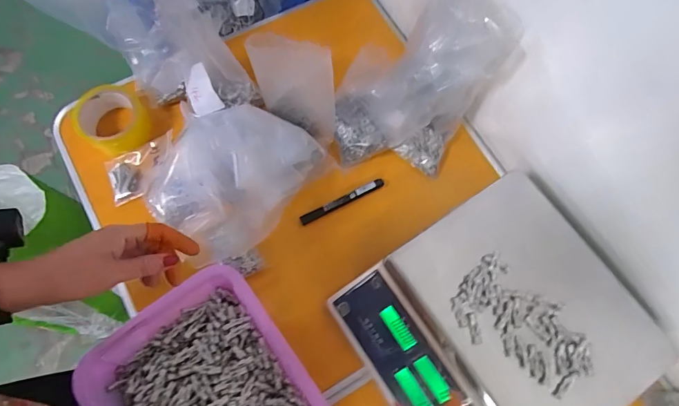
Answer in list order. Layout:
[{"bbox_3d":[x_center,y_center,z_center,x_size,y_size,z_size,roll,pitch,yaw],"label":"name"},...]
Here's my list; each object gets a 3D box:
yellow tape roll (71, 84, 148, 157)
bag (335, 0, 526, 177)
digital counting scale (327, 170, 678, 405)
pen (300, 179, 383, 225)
[{"bbox_3d":[-0.345,-0.124,0.600,0.097,0.048,0.097,1,71,-2],"label":"yellow tape roll"},{"bbox_3d":[0.105,-0.158,0.556,0.220,0.194,0.173,-36,76,-13],"label":"bag"},{"bbox_3d":[0.191,0.156,0.496,0.296,0.097,0.281,-31,75,-12],"label":"digital counting scale"},{"bbox_3d":[0.005,-0.003,0.609,0.139,0.014,0.013,-26,74,-10],"label":"pen"}]

